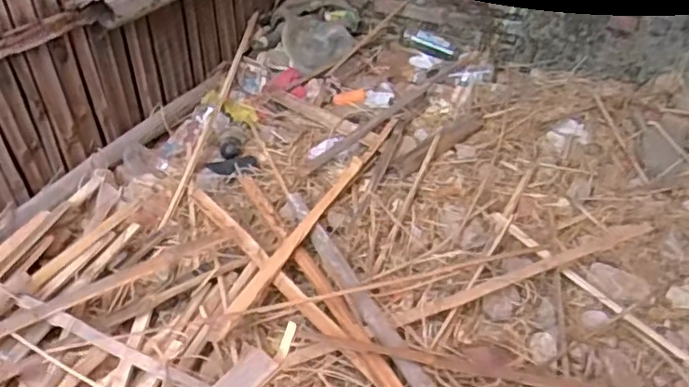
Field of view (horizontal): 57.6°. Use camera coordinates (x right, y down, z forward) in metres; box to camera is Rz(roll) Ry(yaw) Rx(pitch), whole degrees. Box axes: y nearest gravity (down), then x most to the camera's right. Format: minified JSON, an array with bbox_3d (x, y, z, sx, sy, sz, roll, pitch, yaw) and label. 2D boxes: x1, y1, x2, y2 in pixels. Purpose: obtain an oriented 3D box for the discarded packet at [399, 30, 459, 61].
[{"bbox_3d":[0.239,-0.419,1.758,0.177,0.035,0.069,26,46,25],"label":"discarded packet"}]

